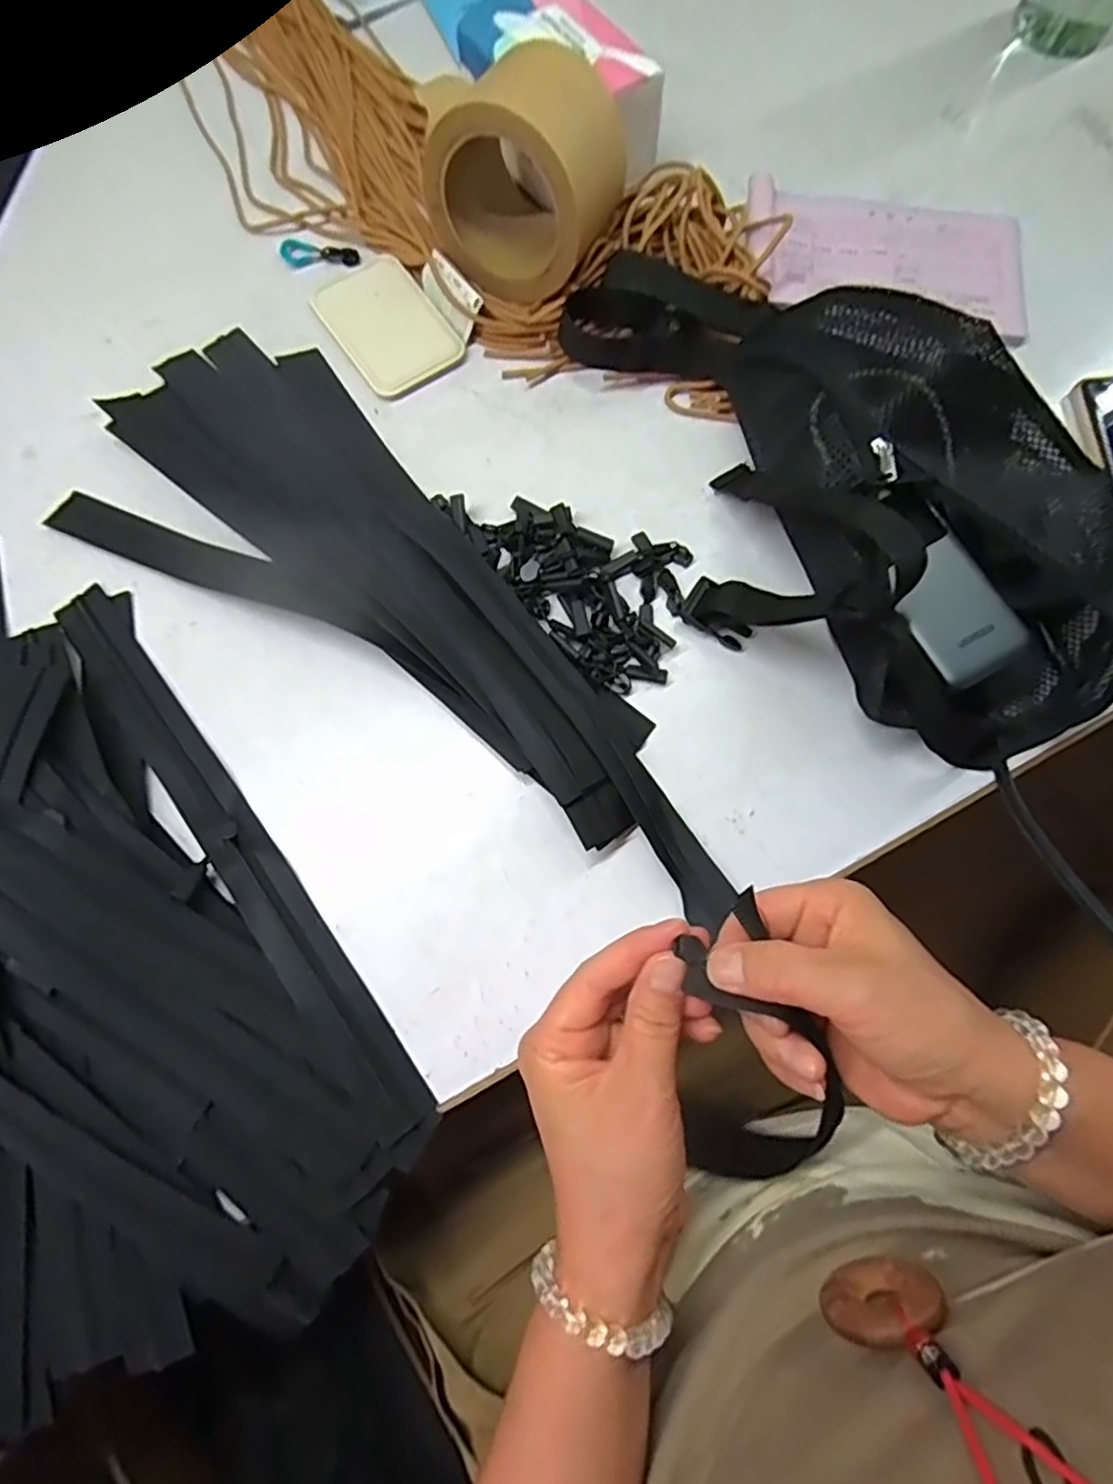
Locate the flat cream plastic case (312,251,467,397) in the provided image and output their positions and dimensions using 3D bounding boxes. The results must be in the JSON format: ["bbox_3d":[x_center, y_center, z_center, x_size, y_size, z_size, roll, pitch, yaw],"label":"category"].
[{"bbox_3d":[-0.115,-0.281,0.464,0.067,0.008,0.103,-34,77,-9],"label":"flat cream plastic case"}]

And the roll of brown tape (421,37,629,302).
[{"bbox_3d":[-0.017,-0.342,0.425,0.105,0.109,0.086,23,76,6],"label":"roll of brown tape"}]

